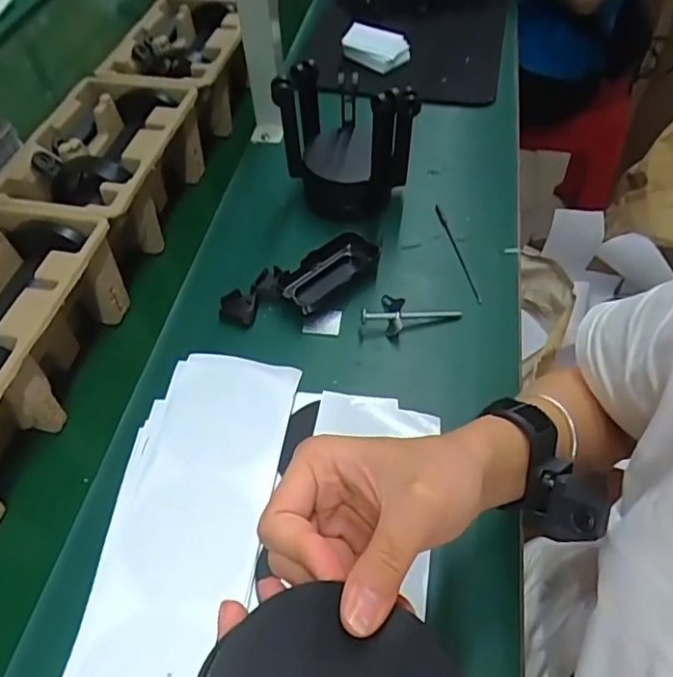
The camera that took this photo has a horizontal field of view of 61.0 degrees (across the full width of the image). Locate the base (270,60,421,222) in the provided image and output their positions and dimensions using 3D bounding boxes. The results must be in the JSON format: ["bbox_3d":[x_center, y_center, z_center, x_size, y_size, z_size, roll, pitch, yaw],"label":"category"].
[{"bbox_3d":[0.014,-0.219,0.628,0.139,0.141,0.106,8,52,11],"label":"base"}]

